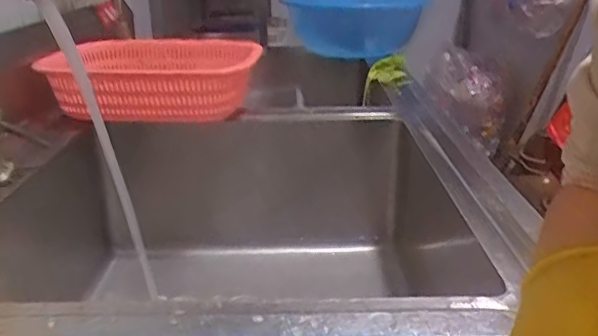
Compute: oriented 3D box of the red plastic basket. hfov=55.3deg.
[{"bbox_3d":[-0.234,-0.149,0.975,0.332,0.114,0.299,1,21,6],"label":"red plastic basket"}]

